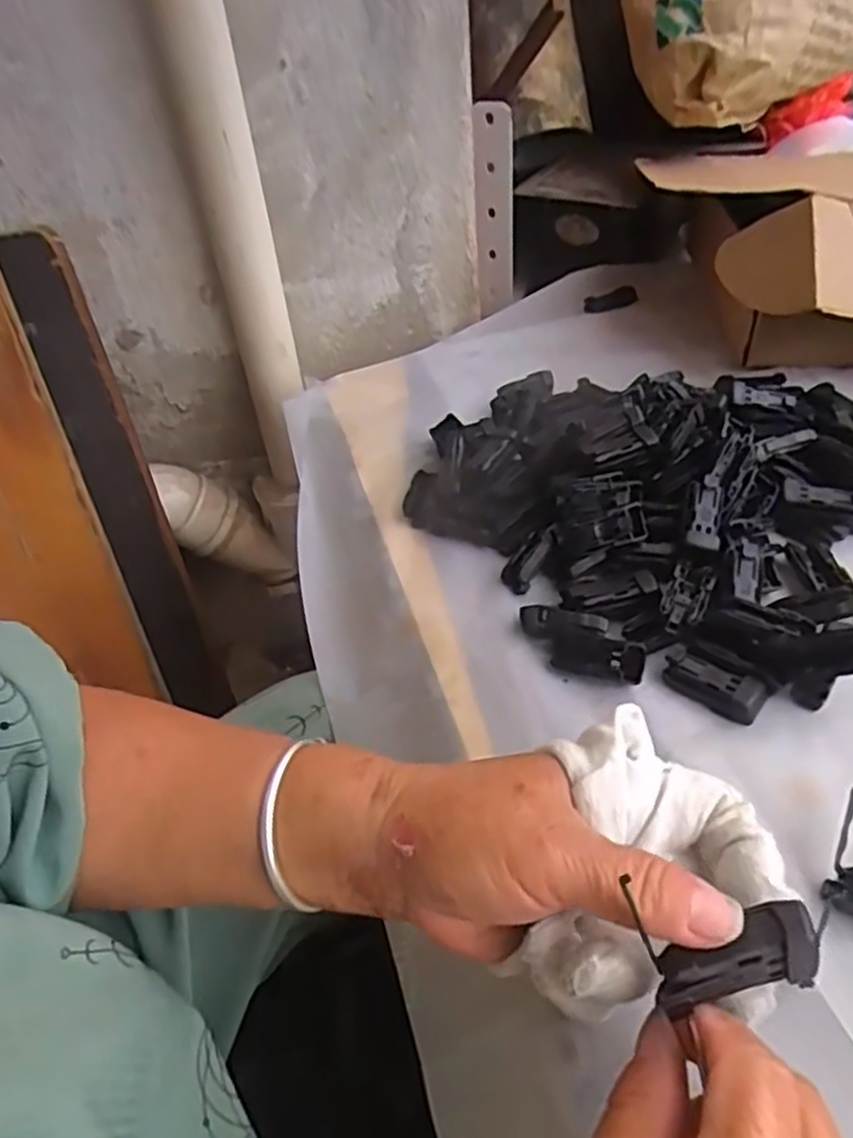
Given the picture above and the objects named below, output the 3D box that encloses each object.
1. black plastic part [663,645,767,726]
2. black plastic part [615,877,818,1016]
[{"bbox_3d":[0.141,0.055,0.369,0.049,0.014,0.021,29,54,32],"label":"black plastic part"},{"bbox_3d":[0.090,0.115,0.218,0.048,0.015,0.017,-22,44,3],"label":"black plastic part"}]

